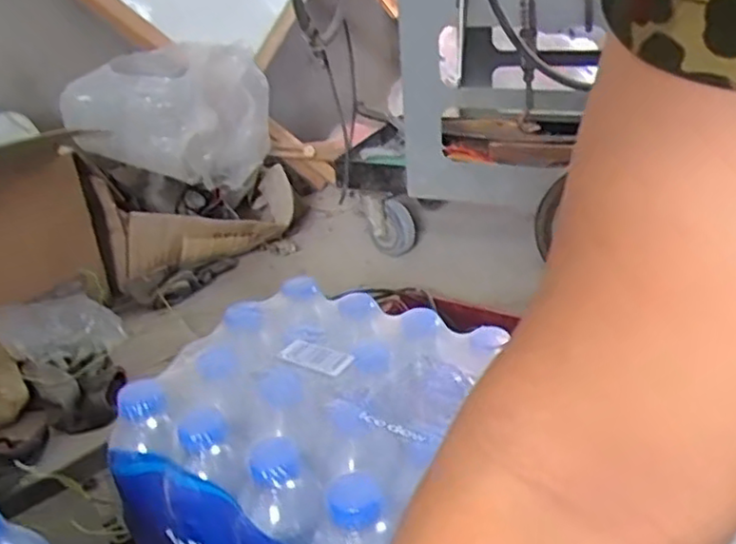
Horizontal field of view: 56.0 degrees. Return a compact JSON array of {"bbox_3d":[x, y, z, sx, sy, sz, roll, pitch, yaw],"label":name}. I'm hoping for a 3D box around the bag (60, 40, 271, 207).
[{"bbox_3d":[-0.314,-0.233,1.152,0.294,0.254,0.181,-4,28,-7],"label":"bag"}]

